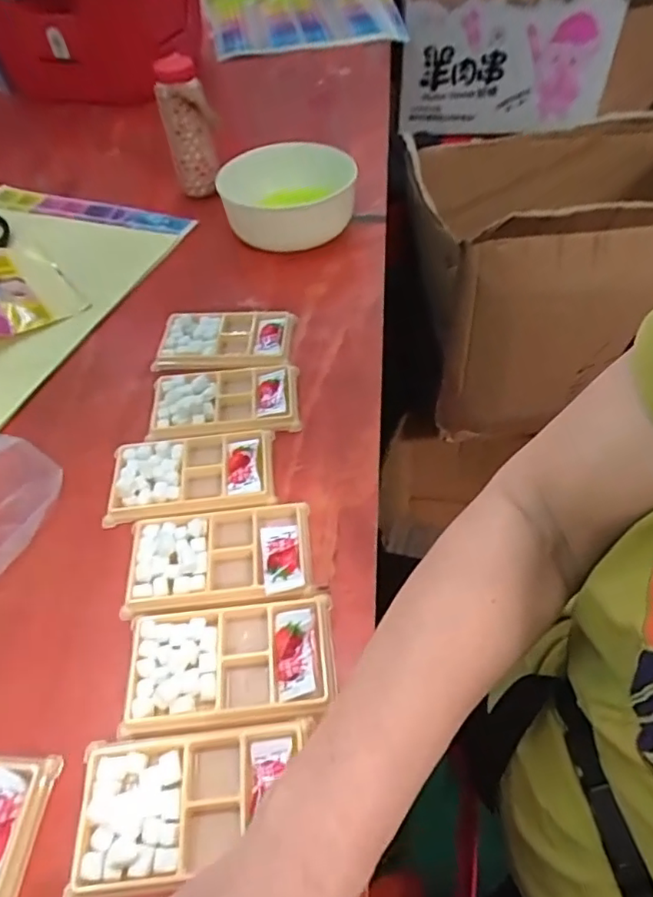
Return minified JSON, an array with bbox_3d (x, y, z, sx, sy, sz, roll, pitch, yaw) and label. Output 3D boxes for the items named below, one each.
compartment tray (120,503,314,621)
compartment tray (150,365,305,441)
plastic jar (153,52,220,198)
[{"bbox_3d":[-0.079,0.079,0.420,0.134,0.013,0.075,-6,51,-2],"label":"compartment tray"},{"bbox_3d":[-0.096,-0.047,0.521,0.137,0.015,0.079,-5,51,-1],"label":"compartment tray"},{"bbox_3d":[-0.181,-0.419,0.738,0.059,0.169,0.069,-13,51,-6],"label":"plastic jar"}]

